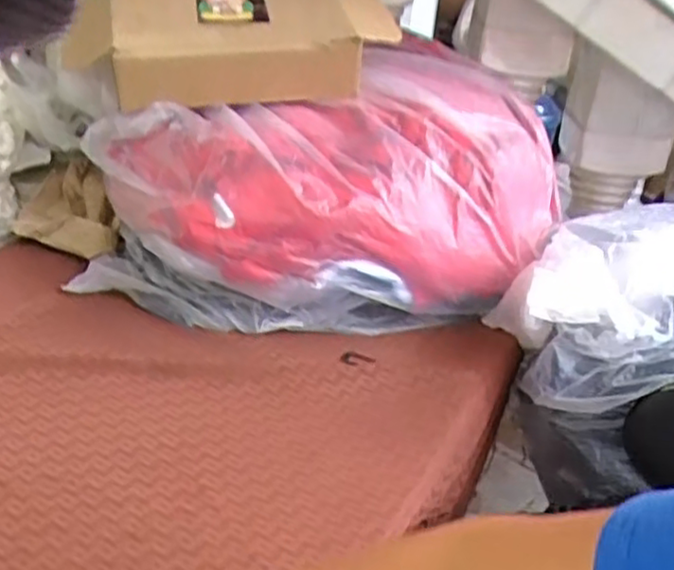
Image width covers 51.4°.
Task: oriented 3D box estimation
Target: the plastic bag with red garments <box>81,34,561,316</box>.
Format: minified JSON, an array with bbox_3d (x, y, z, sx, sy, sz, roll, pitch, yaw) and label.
[{"bbox_3d":[0.020,-0.125,0.831,0.522,0.222,0.284,-12,32,-29],"label":"plastic bag with red garments"}]

